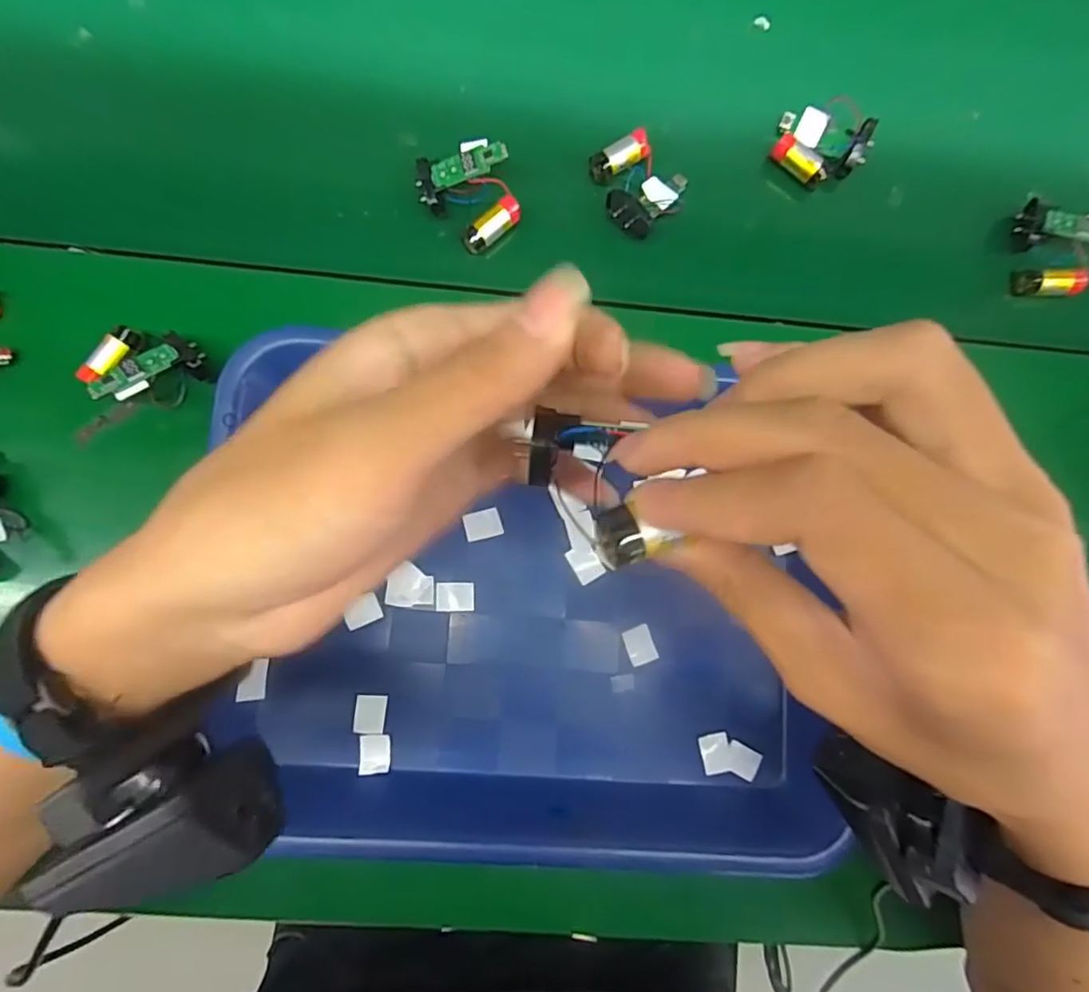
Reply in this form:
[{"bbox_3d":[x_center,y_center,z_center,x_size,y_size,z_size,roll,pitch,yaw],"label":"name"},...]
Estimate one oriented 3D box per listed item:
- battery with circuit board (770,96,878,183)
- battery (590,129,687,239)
[{"bbox_3d":[0.169,-0.217,0.375,0.058,0.020,0.048,-25,88,-5],"label":"battery with circuit board"},{"bbox_3d":[0.055,-0.186,0.362,0.050,0.017,0.054,-42,90,-5],"label":"battery"}]

